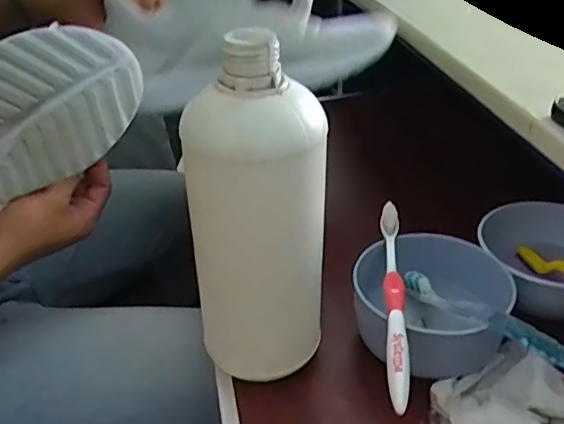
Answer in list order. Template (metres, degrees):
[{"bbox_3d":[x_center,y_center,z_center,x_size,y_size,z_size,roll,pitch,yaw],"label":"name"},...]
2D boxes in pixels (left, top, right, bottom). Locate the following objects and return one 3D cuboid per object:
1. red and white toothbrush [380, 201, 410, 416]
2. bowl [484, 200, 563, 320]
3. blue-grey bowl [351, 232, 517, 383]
[{"bbox_3d":[0.076,0.055,0.385,0.014,0.021,0.177,2,35,7],"label":"red and white toothbrush"},{"bbox_3d":[0.219,0.041,0.451,0.102,0.048,0.111,-2,35,2],"label":"bowl"},{"bbox_3d":[0.109,0.068,0.412,0.108,0.065,0.107,-2,35,2],"label":"blue-grey bowl"}]

